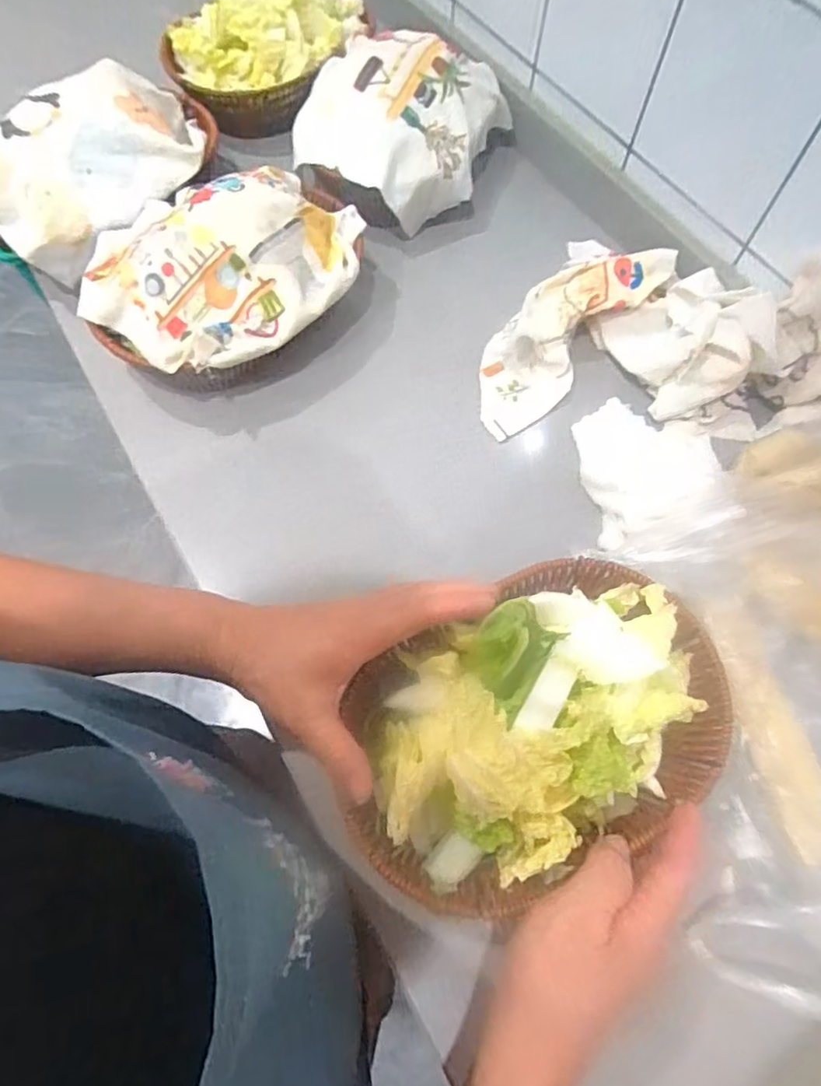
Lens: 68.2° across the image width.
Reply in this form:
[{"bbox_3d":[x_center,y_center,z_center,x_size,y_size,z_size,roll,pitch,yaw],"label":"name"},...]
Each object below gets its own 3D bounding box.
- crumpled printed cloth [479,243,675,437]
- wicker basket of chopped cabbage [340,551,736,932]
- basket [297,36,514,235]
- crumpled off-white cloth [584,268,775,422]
[{"bbox_3d":[0.126,-0.180,0.518,0.078,0.036,0.204,43,95,18],"label":"crumpled printed cloth"},{"bbox_3d":[0.074,0.096,0.339,0.232,0.070,0.151,-30,69,-11],"label":"wicker basket of chopped cabbage"},{"bbox_3d":[0.001,-0.386,0.575,0.221,0.103,0.145,-36,72,-16],"label":"basket"},{"bbox_3d":[0.224,-0.166,0.493,0.100,0.069,0.107,-18,67,-10],"label":"crumpled off-white cloth"}]

